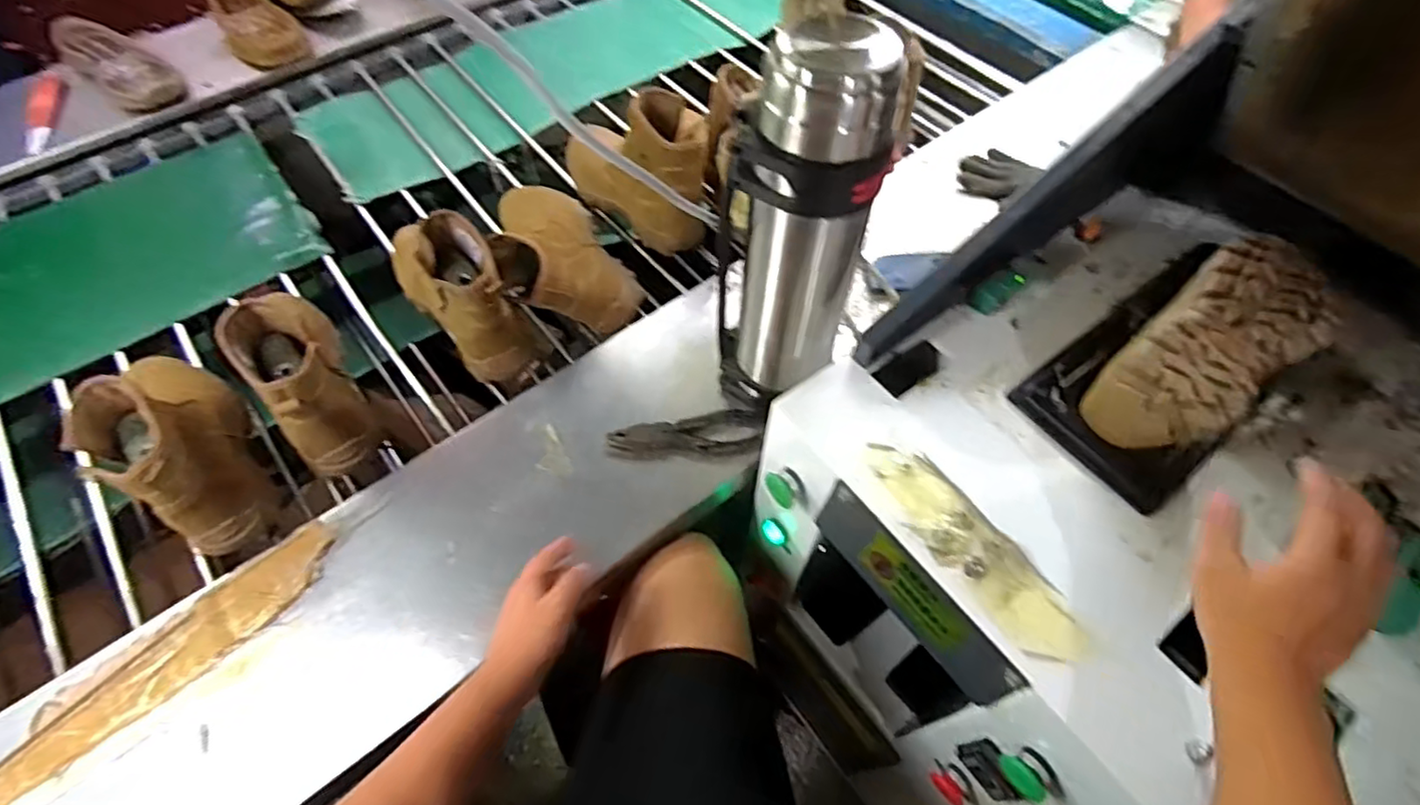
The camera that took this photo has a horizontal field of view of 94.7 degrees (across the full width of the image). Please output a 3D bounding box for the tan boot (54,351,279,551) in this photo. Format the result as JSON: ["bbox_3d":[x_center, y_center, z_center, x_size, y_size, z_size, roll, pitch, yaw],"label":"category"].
[{"bbox_3d":[-0.557,0.029,0.672,0.089,0.190,0.247,-39,67,-21],"label":"tan boot"}]

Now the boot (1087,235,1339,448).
[{"bbox_3d":[0.430,-0.044,0.569,0.280,0.090,0.102,-32,65,-18],"label":"boot"}]

